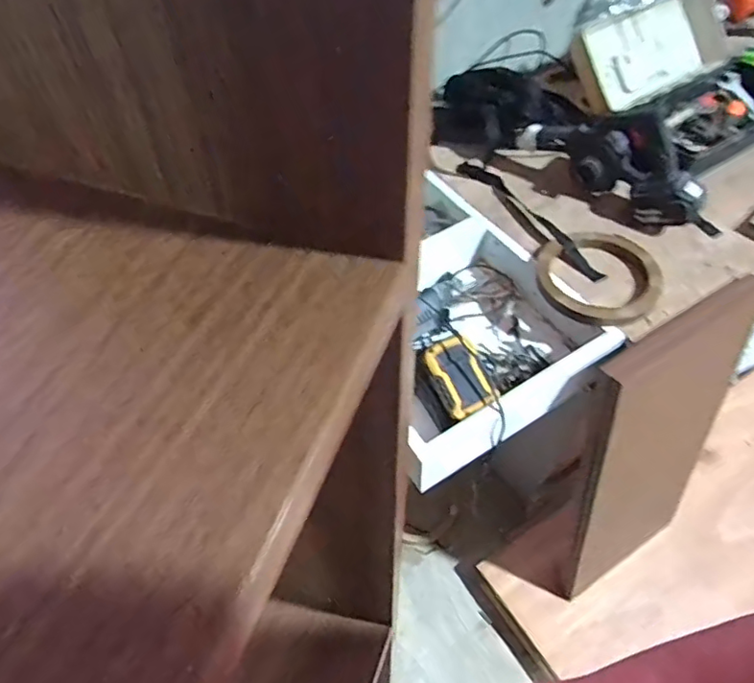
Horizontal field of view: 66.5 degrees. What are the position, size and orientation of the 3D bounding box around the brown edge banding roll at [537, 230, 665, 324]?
[{"bbox_3d":[0.364,-0.114,0.951,0.189,0.025,0.196,-1,52,1],"label":"brown edge banding roll"}]

